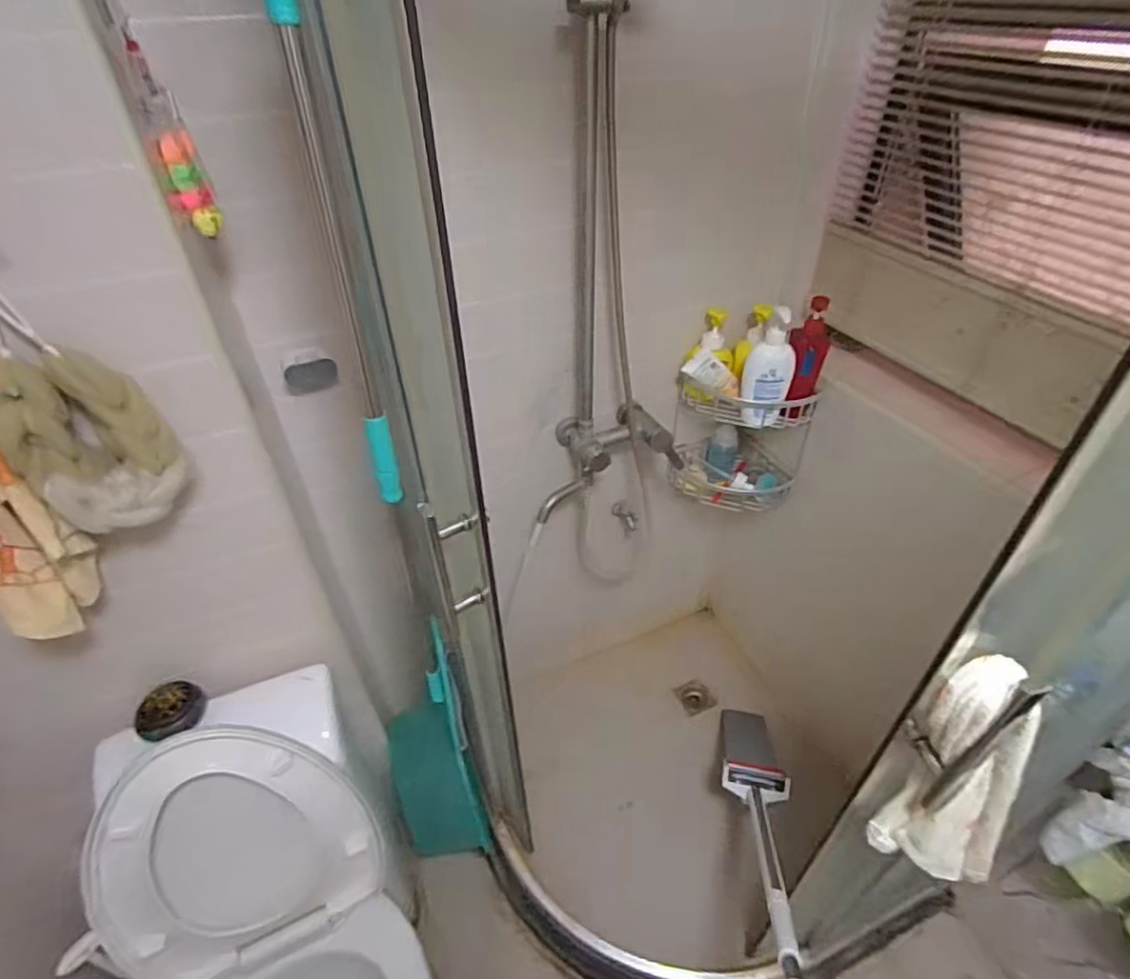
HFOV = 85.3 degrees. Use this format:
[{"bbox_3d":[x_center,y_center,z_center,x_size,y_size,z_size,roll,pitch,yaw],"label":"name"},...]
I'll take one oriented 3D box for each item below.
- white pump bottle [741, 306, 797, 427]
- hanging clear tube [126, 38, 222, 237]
[{"bbox_3d":[0.401,-0.242,1.212,0.083,0.235,0.063,26,48,30],"label":"white pump bottle"},{"bbox_3d":[-0.418,-0.364,0.658,0.037,0.169,0.049,-9,40,-7],"label":"hanging clear tube"}]

